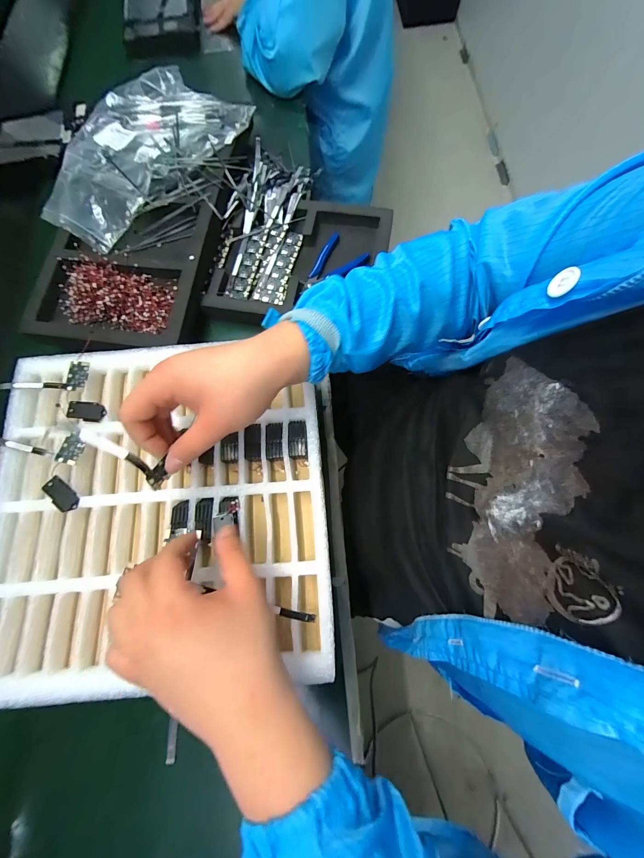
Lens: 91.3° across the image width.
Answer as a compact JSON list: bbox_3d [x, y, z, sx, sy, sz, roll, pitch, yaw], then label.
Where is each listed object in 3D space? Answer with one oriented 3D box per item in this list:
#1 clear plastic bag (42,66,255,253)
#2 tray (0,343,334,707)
[{"bbox_3d":[-0.293,-0.429,0.482,0.220,0.034,0.315,34,78,11],"label":"clear plastic bag"},{"bbox_3d":[-0.168,0.071,0.329,0.337,0.032,0.330,-5,74,1],"label":"tray"}]

